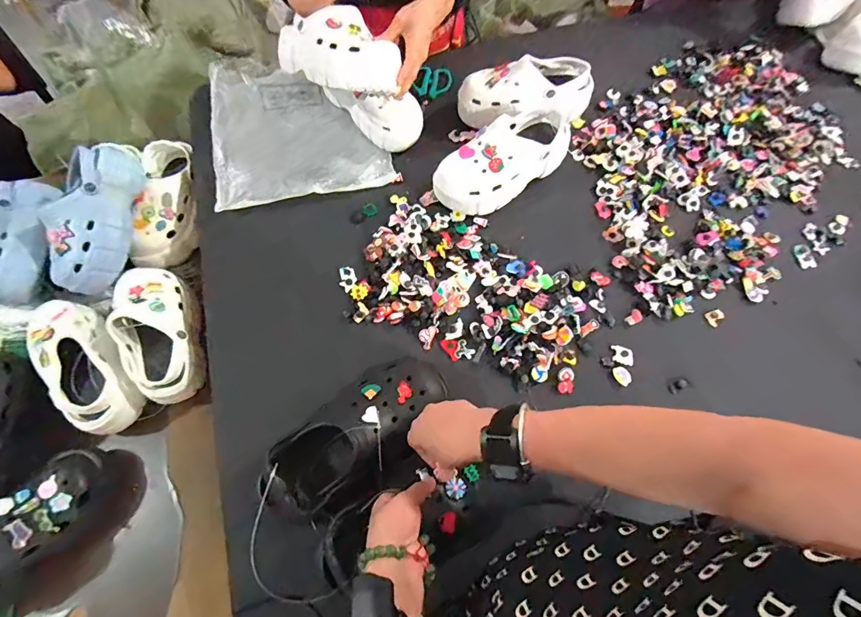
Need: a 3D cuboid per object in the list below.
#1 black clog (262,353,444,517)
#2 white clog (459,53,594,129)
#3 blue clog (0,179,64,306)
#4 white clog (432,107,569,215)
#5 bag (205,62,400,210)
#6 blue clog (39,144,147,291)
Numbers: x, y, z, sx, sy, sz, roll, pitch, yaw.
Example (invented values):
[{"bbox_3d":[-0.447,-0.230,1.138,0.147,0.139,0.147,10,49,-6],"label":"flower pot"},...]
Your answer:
[{"bbox_3d":[-0.086,0.162,0.550,0.249,0.106,0.117,-41,74,-17],"label":"black clog"},{"bbox_3d":[0.183,-0.409,0.807,0.250,0.106,0.104,-11,68,-7],"label":"white clog"},{"bbox_3d":[-0.720,-0.121,0.739,0.119,0.086,0.236,-12,68,-7],"label":"blue clog"},{"bbox_3d":[0.127,-0.256,0.745,0.241,0.087,0.113,-34,73,-15],"label":"white clog"},{"bbox_3d":[-0.263,-0.358,0.818,0.325,0.037,0.350,-13,68,-8],"label":"bag"},{"bbox_3d":[-0.581,-0.158,0.731,0.115,0.102,0.263,8,81,1],"label":"blue clog"}]

